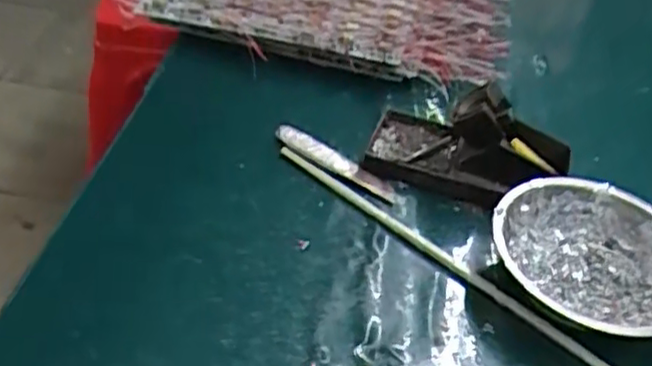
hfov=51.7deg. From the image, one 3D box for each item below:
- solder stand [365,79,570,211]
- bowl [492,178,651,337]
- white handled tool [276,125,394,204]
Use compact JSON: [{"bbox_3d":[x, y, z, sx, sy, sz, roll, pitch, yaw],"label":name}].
[{"bbox_3d":[0.102,-0.031,0.470,0.137,0.066,0.078,17,42,11],"label":"solder stand"},{"bbox_3d":[0.164,0.050,0.418,0.121,0.042,0.113,4,41,-4],"label":"bowl"},{"bbox_3d":[0.005,-0.016,0.485,0.101,0.013,0.019,28,45,22],"label":"white handled tool"}]

